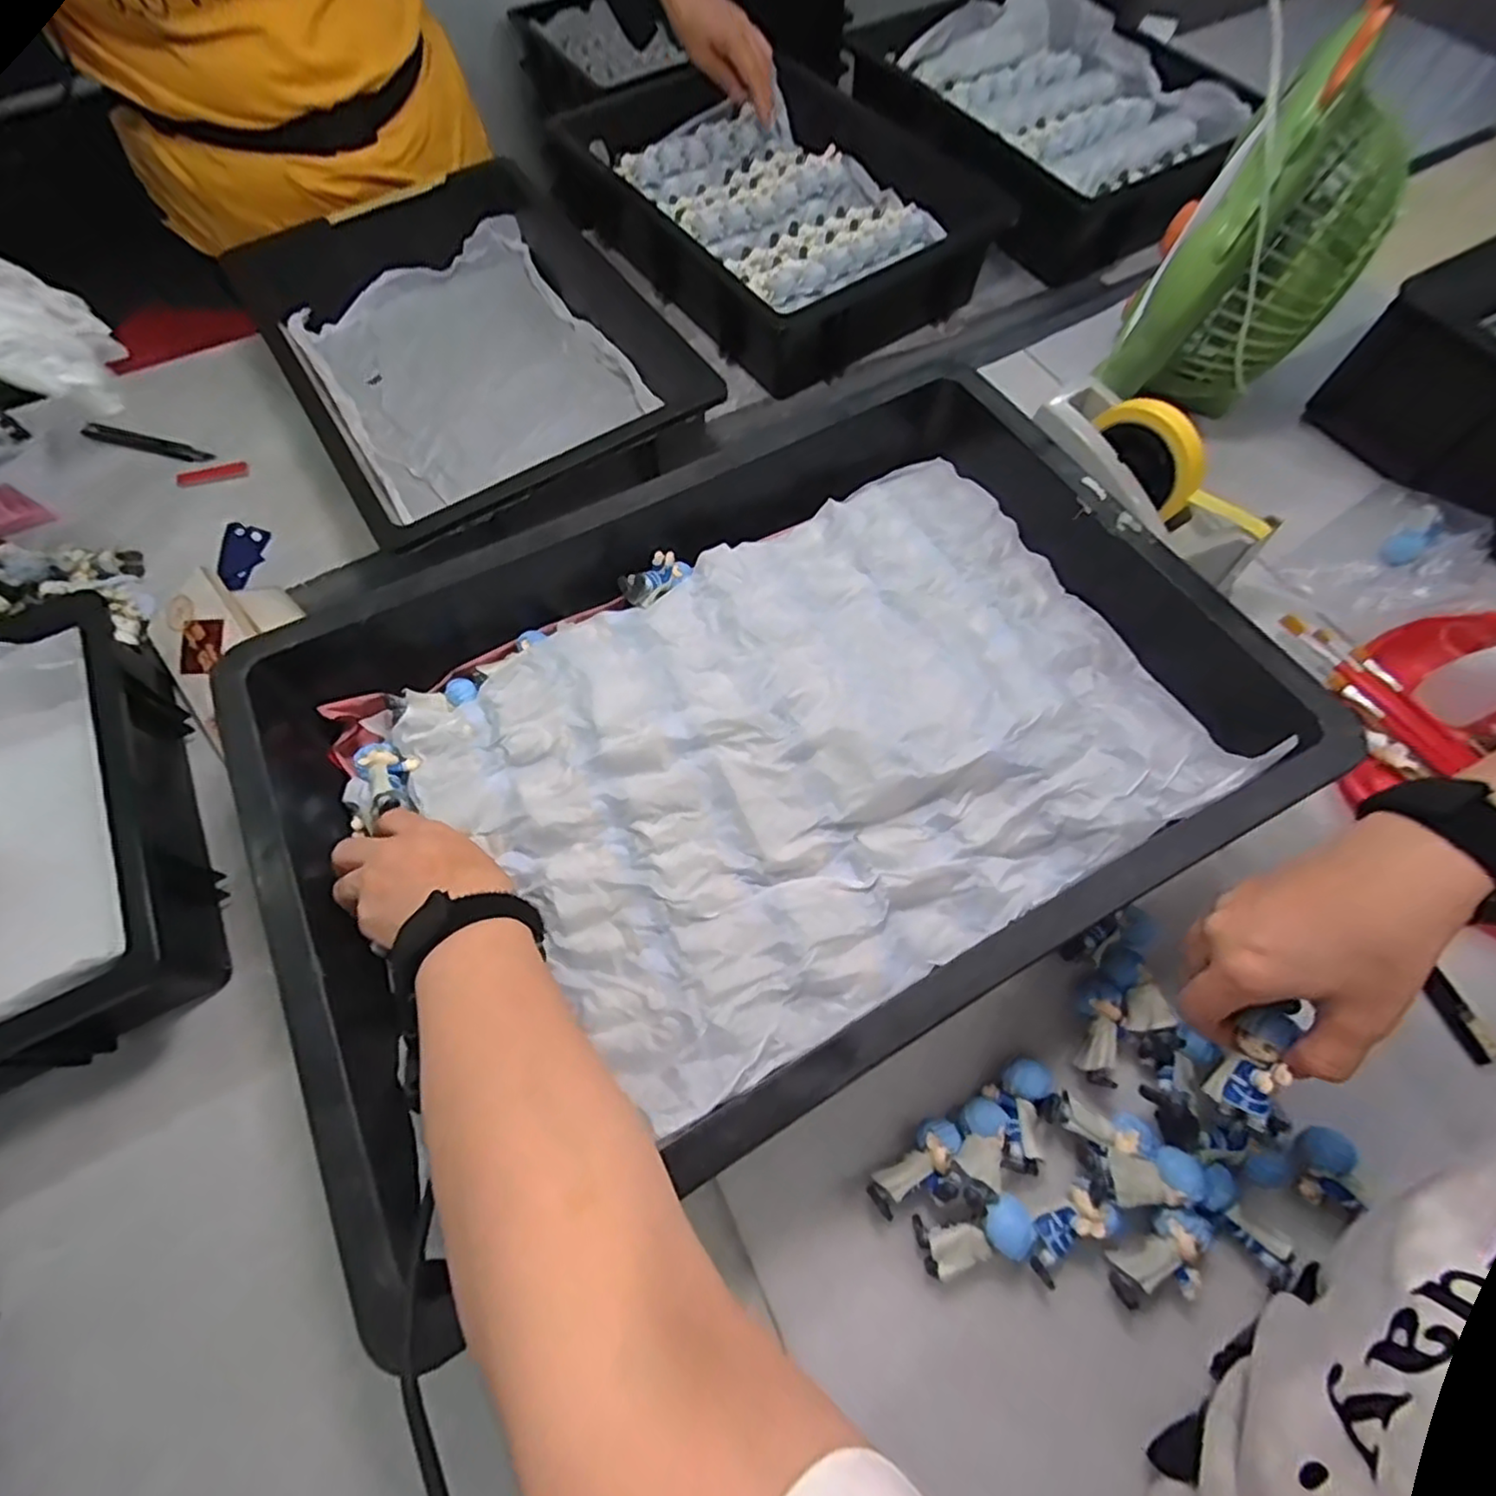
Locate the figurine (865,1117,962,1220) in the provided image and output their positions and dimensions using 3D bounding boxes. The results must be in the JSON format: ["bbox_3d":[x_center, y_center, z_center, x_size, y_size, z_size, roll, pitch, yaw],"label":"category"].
[{"bbox_3d":[0.098,0.245,0.383,0.062,0.028,0.023,-34,70,-13],"label":"figurine"}]

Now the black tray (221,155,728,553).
[{"bbox_3d":[-0.270,-0.382,0.641,0.311,0.087,0.469,-32,70,-13],"label":"black tray"}]

